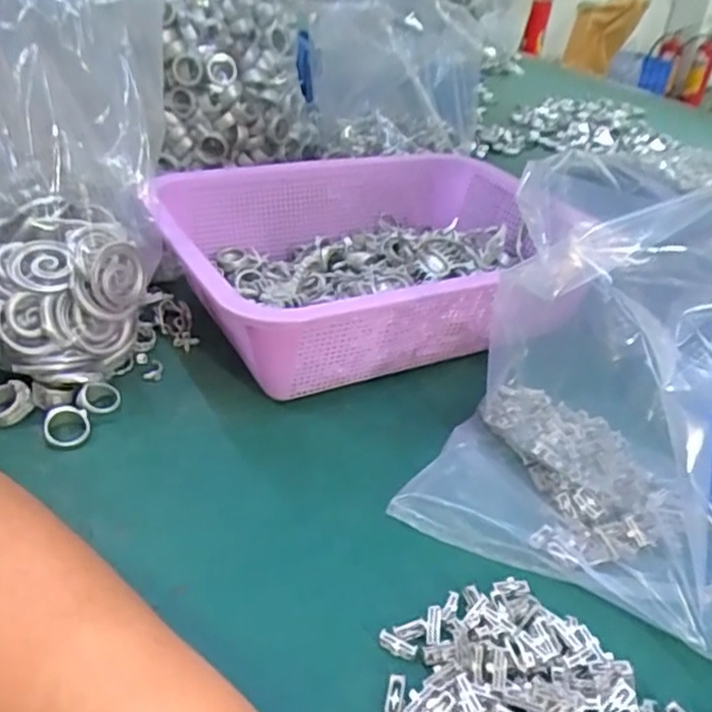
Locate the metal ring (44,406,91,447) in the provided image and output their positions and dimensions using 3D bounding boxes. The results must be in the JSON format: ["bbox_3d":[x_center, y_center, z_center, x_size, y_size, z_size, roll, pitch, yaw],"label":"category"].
[{"bbox_3d":[-0.159,0.039,0.374,0.023,0.004,0.025,6,56,-9],"label":"metal ring"}]

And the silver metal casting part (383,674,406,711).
[{"bbox_3d":[0.015,0.131,0.264,0.007,0.004,0.018,10,34,7],"label":"silver metal casting part"}]

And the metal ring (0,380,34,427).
[{"bbox_3d":[-0.197,0.028,0.383,0.027,0.013,0.024,-14,62,1],"label":"metal ring"}]

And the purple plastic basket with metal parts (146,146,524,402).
[{"bbox_3d":[0.020,-0.072,0.501,0.317,0.084,0.226,-16,39,-29],"label":"purple plastic basket with metal parts"}]

